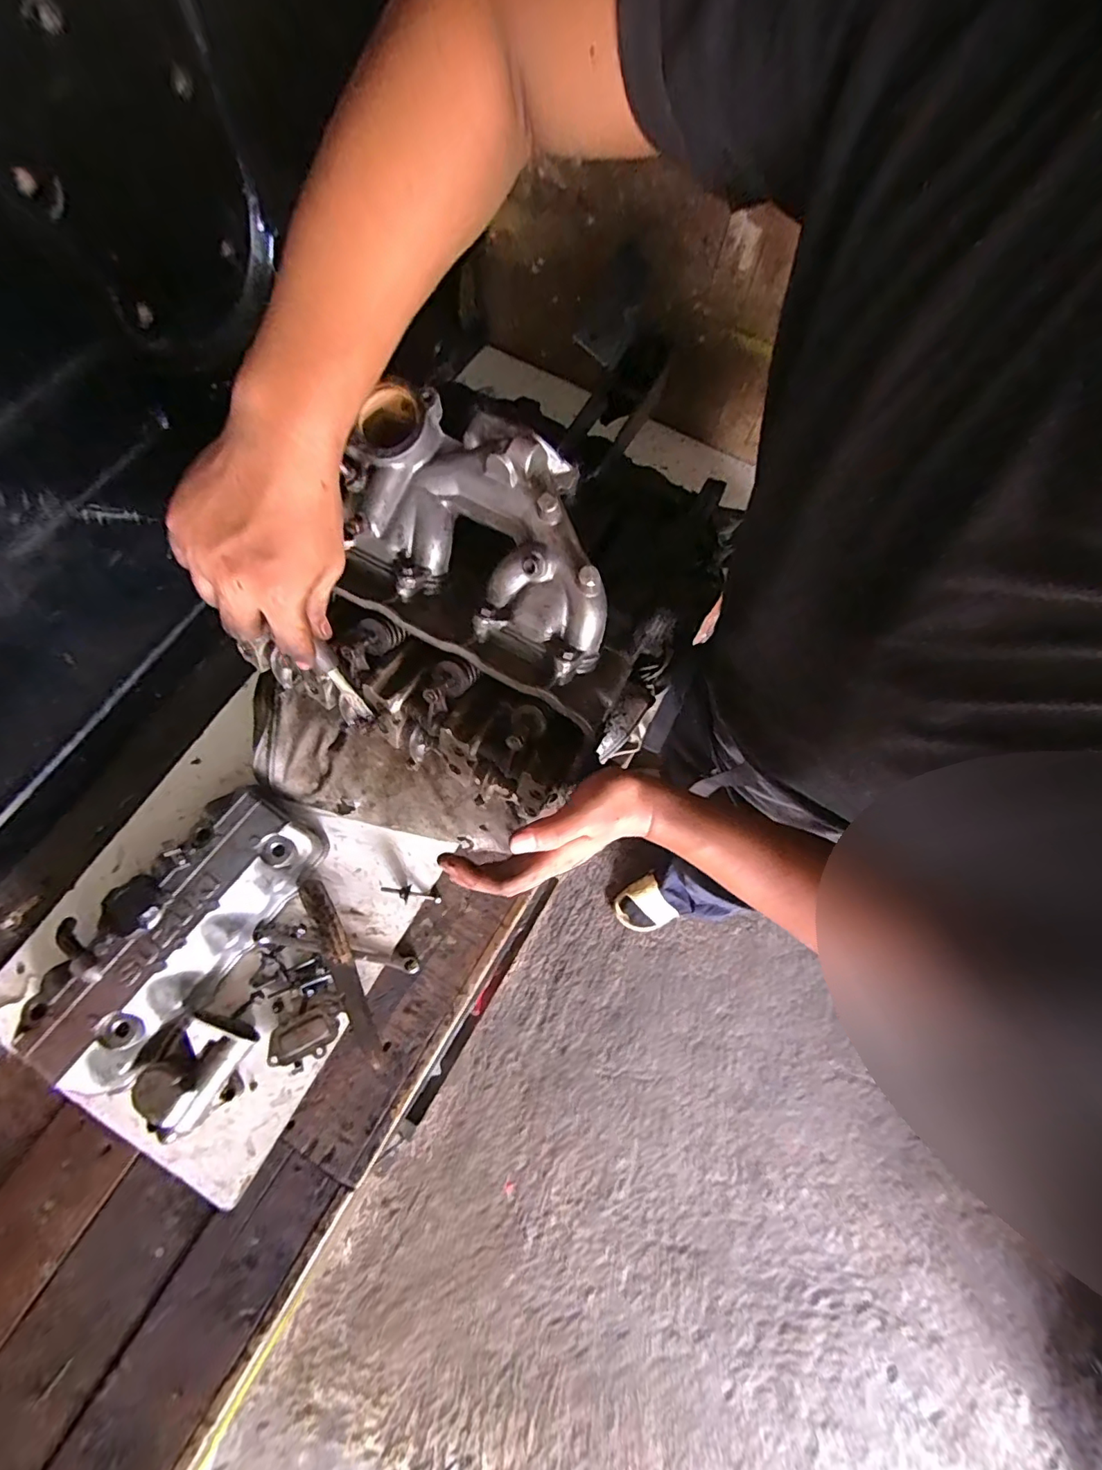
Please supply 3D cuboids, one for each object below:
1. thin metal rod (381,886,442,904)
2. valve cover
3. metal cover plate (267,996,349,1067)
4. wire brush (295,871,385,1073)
[{"bbox_3d":[-0.166,0.191,0.628,0.070,0.026,0.017,14,69,-10],"label":"thin metal rod"},{"bbox_3d":[-0.414,0.201,0.583,0.164,0.082,0.315,34,72,11],"label":"valve cover"},{"bbox_3d":[-0.262,0.325,0.575,0.091,0.023,0.048,-26,72,-10],"label":"metal cover plate"},{"bbox_3d":[-0.231,0.258,0.591,0.028,0.041,0.211,-25,72,-10],"label":"wire brush"}]

